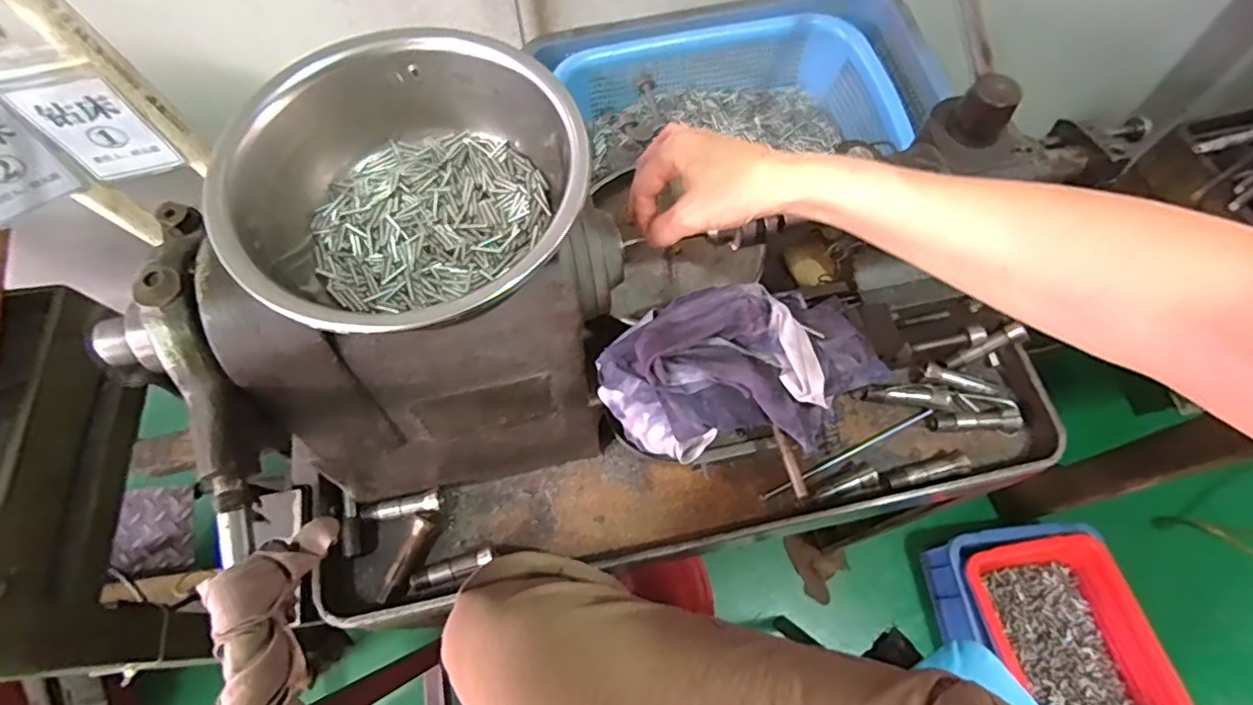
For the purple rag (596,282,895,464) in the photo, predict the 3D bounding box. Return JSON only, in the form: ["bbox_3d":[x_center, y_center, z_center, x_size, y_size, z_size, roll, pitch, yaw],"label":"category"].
[{"bbox_3d":[0.072,0.010,0.385,0.171,0.064,0.091,-5,67,-2],"label":"purple rag"}]

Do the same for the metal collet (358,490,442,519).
[{"bbox_3d":[-0.202,0.138,0.545,0.069,0.012,0.017,-11,67,-5],"label":"metal collet"}]

